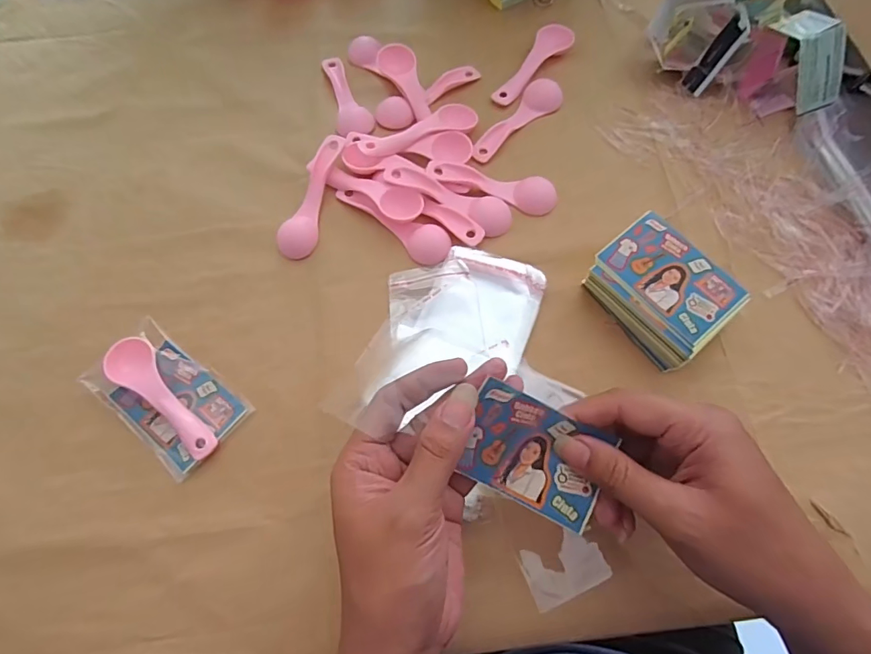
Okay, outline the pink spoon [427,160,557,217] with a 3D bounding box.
[{"bbox_3d":[0.049,-0.124,0.399,0.107,0.017,0.032,18,70,10],"label":"pink spoon"}]

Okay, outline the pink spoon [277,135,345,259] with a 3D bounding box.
[{"bbox_3d":[-0.104,-0.111,0.397,0.030,0.010,0.111,16,83,9],"label":"pink spoon"}]

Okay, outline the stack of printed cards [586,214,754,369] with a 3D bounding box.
[{"bbox_3d":[0.164,-0.025,0.348,0.076,0.035,0.095,-38,71,-12],"label":"stack of printed cards"}]

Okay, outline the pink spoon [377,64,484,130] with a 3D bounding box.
[{"bbox_3d":[-0.004,-0.217,0.445,0.109,0.011,0.039,-28,69,-8],"label":"pink spoon"}]

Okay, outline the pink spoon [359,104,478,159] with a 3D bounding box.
[{"bbox_3d":[-0.014,-0.171,0.413,0.107,0.022,0.031,-24,69,-7],"label":"pink spoon"}]

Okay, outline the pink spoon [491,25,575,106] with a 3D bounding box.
[{"bbox_3d":[0.095,-0.249,0.450,0.035,0.010,0.109,29,72,14],"label":"pink spoon"}]

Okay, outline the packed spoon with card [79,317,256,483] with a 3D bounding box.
[{"bbox_3d":[-0.199,0.050,0.348,0.111,0.016,0.066,38,75,16],"label":"packed spoon with card"}]

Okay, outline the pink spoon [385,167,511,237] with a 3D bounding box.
[{"bbox_3d":[0.012,-0.111,0.393,0.106,0.020,0.034,26,72,13],"label":"pink spoon"}]

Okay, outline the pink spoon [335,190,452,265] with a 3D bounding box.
[{"bbox_3d":[-0.037,-0.087,0.387,0.108,0.015,0.032,28,72,13],"label":"pink spoon"}]

